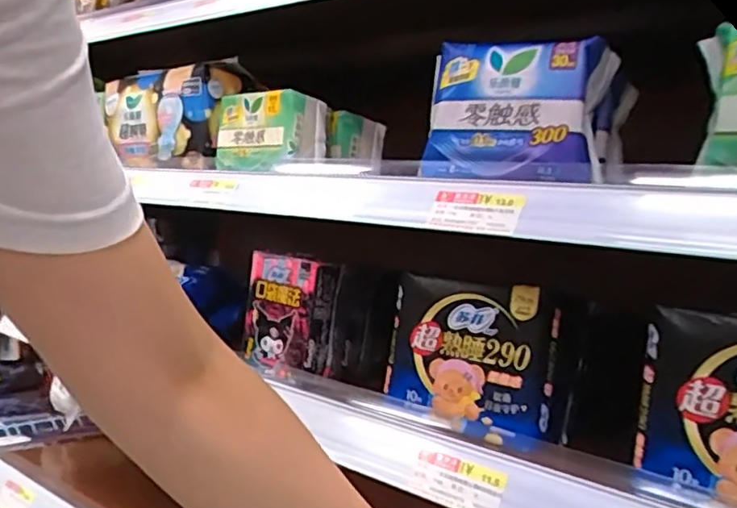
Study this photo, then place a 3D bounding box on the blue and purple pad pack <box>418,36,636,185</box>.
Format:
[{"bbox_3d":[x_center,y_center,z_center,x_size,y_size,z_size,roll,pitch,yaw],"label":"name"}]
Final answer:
[{"bbox_3d":[0.113,-0.097,0.451,0.125,0.097,0.098,7,-1,33],"label":"blue and purple pad pack"}]

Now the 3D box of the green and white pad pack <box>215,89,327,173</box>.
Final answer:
[{"bbox_3d":[-0.094,-0.110,0.570,0.105,0.069,0.044,7,-1,38],"label":"green and white pad pack"}]

